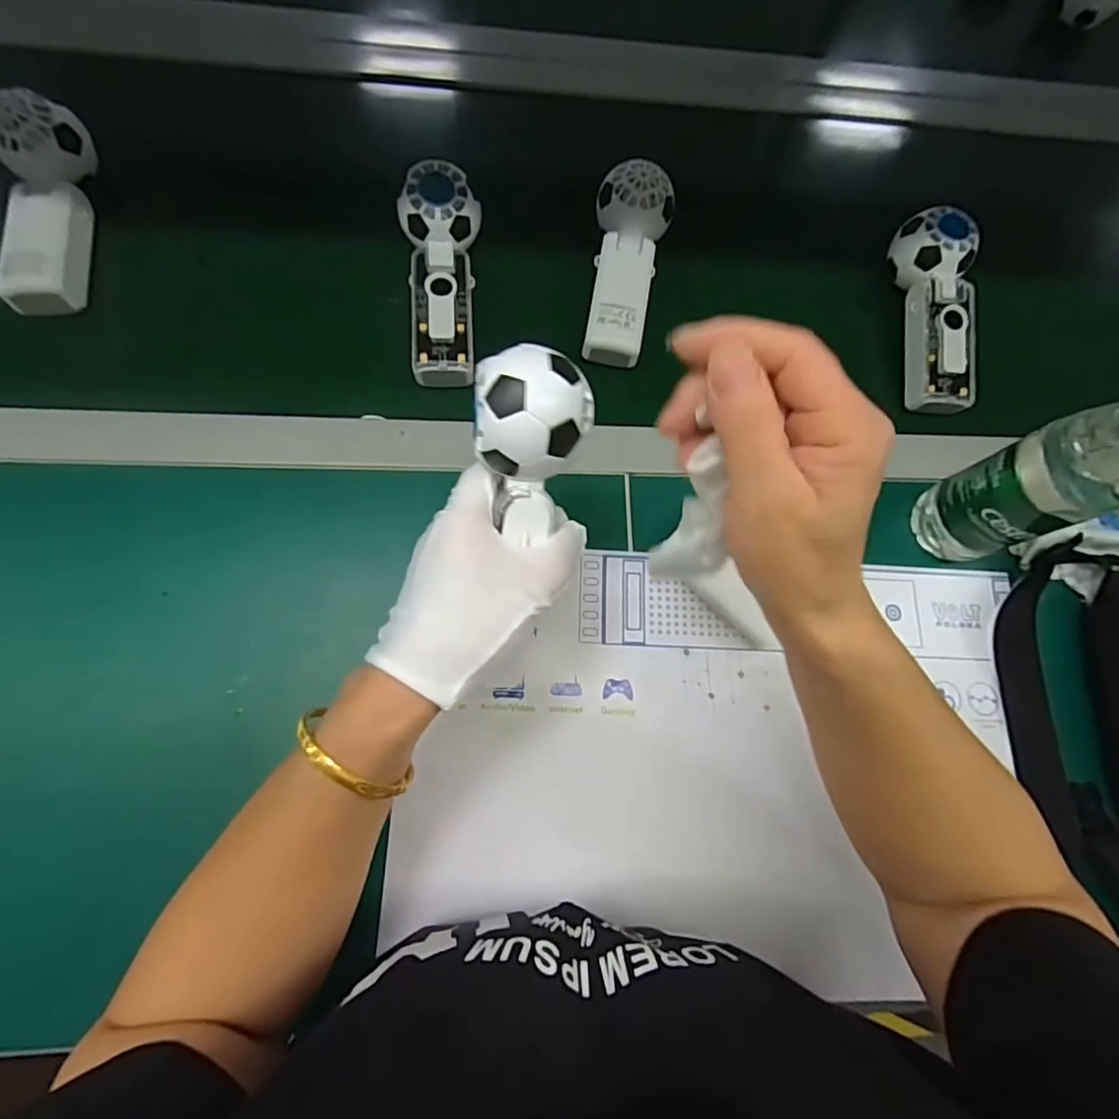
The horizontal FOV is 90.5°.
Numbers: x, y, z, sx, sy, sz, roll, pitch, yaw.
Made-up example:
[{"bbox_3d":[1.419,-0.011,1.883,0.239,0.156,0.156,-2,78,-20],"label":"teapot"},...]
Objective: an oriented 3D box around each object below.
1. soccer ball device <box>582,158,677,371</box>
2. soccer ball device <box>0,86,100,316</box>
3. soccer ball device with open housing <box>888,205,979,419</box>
[{"bbox_3d":[0.051,-0.236,0.442,0.061,0.047,0.167,12,71,0],"label":"soccer ball device"},{"bbox_3d":[-0.384,-0.262,0.405,0.048,0.060,0.151,-4,72,-6],"label":"soccer ball device"},{"bbox_3d":[0.311,-0.202,0.458,0.050,0.037,0.164,1,84,-2],"label":"soccer ball device with open housing"}]

